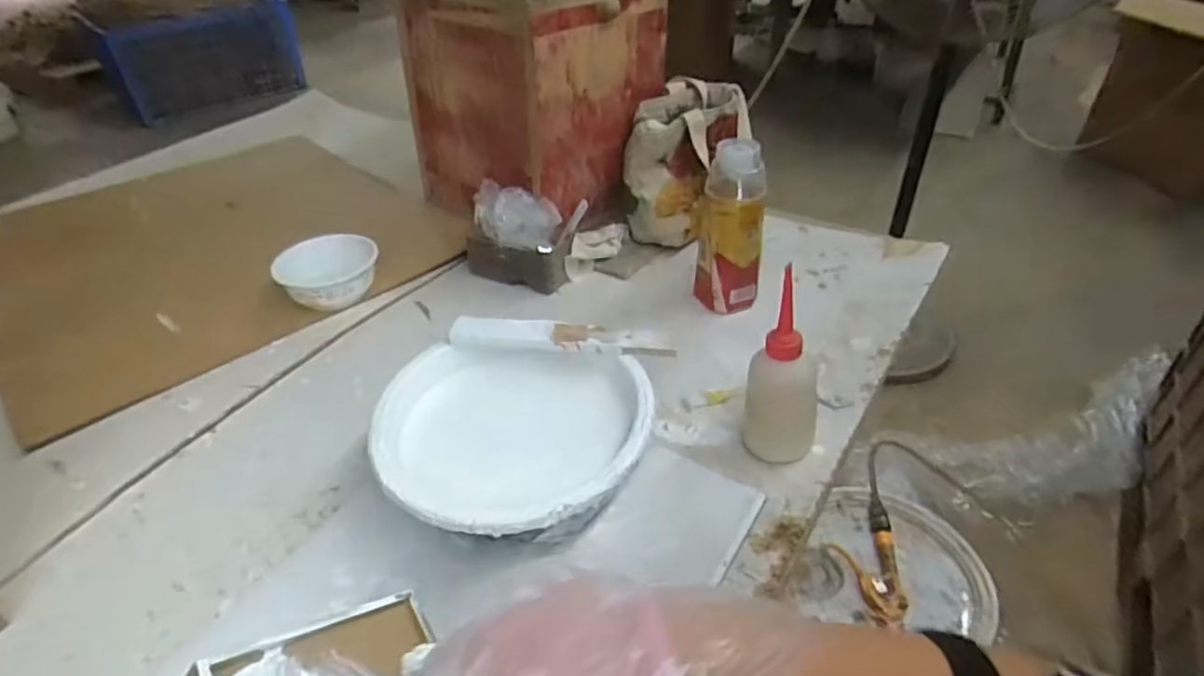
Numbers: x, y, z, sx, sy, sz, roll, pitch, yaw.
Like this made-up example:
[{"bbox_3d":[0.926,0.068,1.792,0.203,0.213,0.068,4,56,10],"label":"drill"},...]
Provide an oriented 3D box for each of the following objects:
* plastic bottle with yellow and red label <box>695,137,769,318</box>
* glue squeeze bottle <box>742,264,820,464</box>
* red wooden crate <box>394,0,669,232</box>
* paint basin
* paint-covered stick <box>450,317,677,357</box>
[{"bbox_3d":[0.139,-0.116,0.747,0.064,0.187,0.055,-6,39,-5],"label":"plastic bottle with yellow and red label"},{"bbox_3d":[0.155,0.032,0.568,0.066,0.172,0.053,8,40,12],"label":"glue squeeze bottle"},{"bbox_3d":[-0.089,-0.325,0.936,0.265,0.306,0.245,26,47,31],"label":"red wooden crate"},{"bbox_3d":[-0.067,0.096,0.555,0.210,0.088,0.192,-1,39,1],"label":"paint basin"},{"bbox_3d":[-0.037,-0.003,0.599,0.195,0.018,0.030,6,39,9],"label":"paint-covered stick"}]

